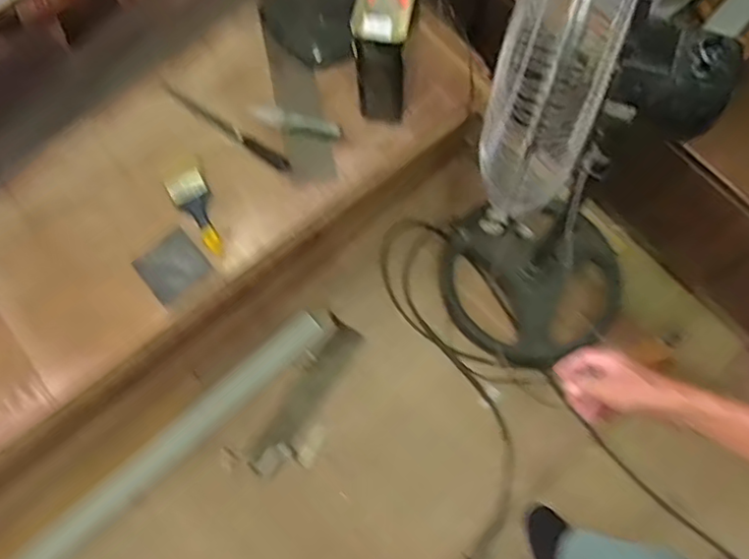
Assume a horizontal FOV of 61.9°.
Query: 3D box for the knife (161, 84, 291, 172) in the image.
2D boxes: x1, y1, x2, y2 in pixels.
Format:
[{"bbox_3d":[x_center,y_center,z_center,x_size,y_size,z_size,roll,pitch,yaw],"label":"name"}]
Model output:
[{"bbox_3d":[-0.283,-0.289,1.183,0.303,0.019,0.025,33,74,15],"label":"knife"}]

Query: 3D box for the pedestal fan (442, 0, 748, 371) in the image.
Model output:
[{"bbox_3d":[0.327,-0.150,1.017,0.378,0.833,0.379,10,70,7],"label":"pedestal fan"}]

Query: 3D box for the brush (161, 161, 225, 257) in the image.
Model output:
[{"bbox_3d":[-0.325,-0.131,1.143,0.068,0.020,0.190,-26,70,-7],"label":"brush"}]

